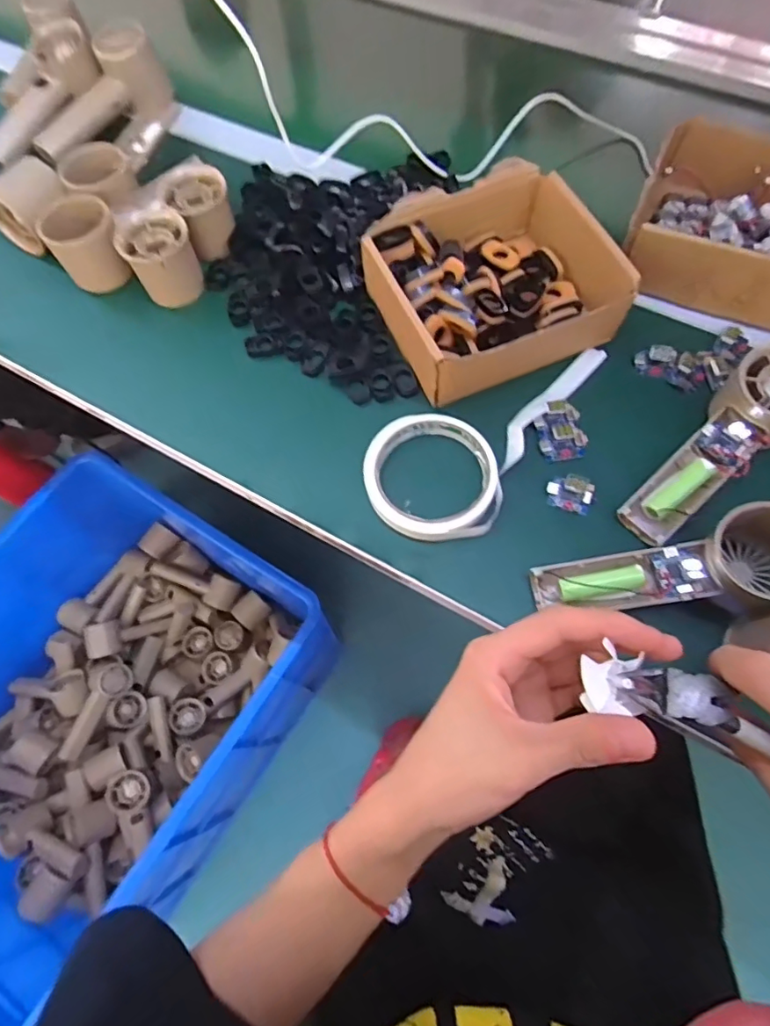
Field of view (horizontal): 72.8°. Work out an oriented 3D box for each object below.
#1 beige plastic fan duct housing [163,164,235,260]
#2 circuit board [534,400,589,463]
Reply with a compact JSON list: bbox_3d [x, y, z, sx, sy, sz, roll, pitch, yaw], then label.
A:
[{"bbox_3d":[-0.160,-0.264,0.460,0.054,0.049,0.051,-29,69,-10],"label":"beige plastic fan duct housing"},{"bbox_3d":[0.132,-0.062,0.391,0.033,0.011,0.046,-7,67,-1],"label":"circuit board"}]

